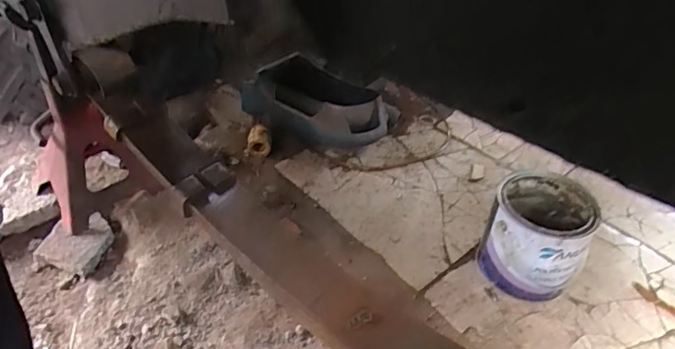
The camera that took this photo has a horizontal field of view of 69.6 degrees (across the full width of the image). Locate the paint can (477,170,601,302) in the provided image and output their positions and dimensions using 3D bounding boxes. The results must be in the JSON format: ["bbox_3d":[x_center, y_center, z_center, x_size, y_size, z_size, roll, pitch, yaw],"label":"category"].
[{"bbox_3d":[0.313,0.101,0.773,0.136,0.159,0.145,0,42,0],"label":"paint can"}]

